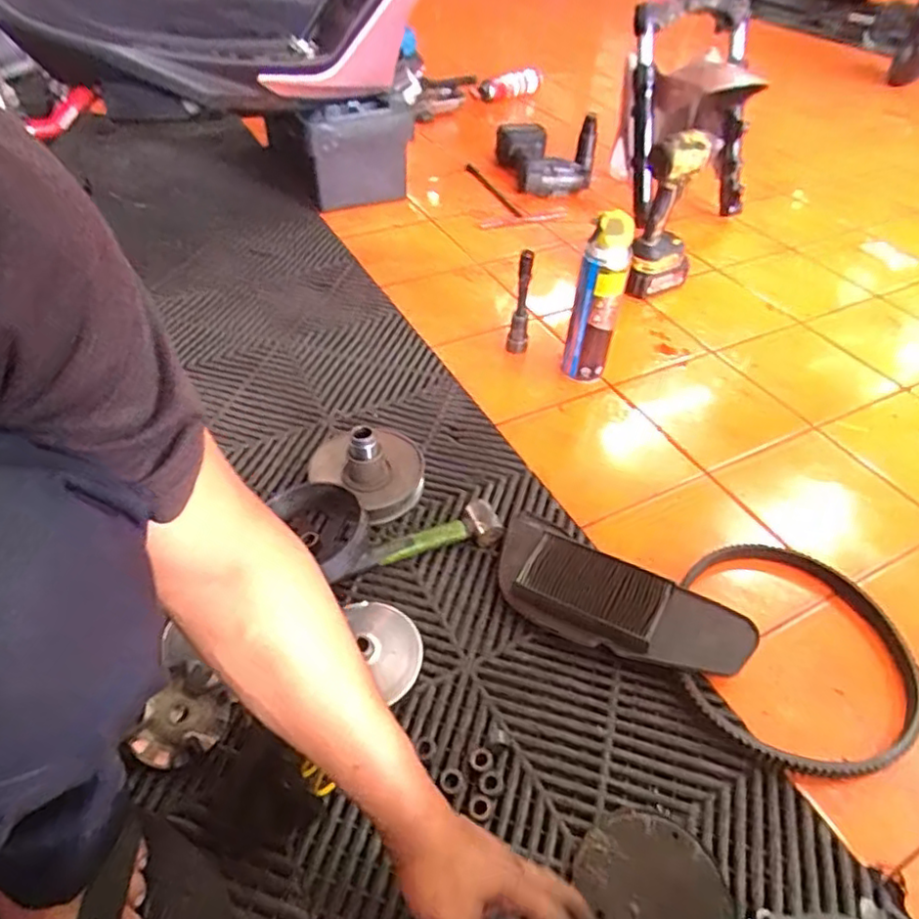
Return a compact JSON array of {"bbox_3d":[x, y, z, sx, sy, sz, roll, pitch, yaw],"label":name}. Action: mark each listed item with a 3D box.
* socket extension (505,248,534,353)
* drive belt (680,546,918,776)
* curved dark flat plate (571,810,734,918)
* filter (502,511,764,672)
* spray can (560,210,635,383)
[{"bbox_3d":[0.093,-0.234,0.948,0.029,0.157,0.033,8,45,5],"label":"socket extension"},{"bbox_3d":[0.338,0.189,0.624,0.227,0.022,0.239,1,45,-1],"label":"drive belt"},{"bbox_3d":[0.148,0.324,0.489,0.115,0.019,0.087,8,45,5],"label":"curved dark flat plate"},{"bbox_3d":[0.153,0.144,0.652,0.270,0.047,0.114,26,49,22],"label":"filter"},{"bbox_3d":[0.188,-0.209,0.874,0.066,0.238,0.053,13,45,10],"label":"spray can"}]

